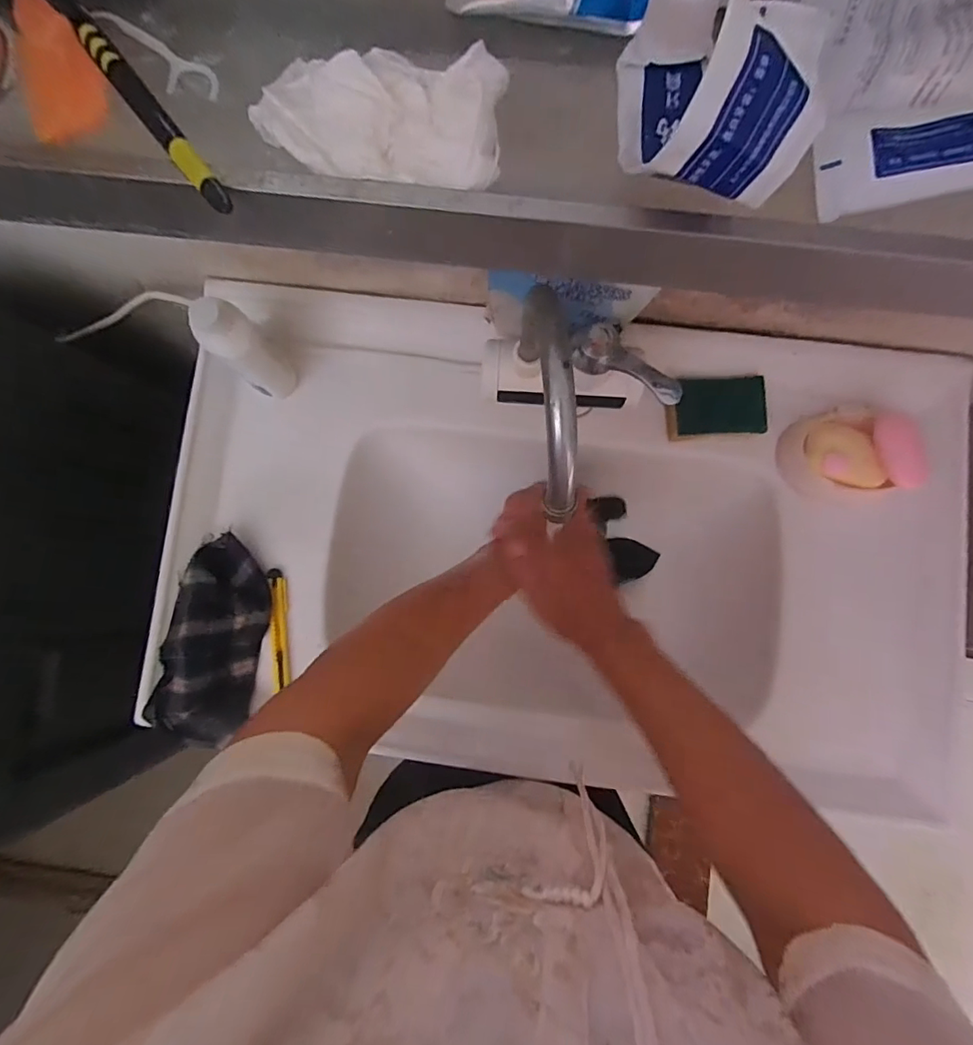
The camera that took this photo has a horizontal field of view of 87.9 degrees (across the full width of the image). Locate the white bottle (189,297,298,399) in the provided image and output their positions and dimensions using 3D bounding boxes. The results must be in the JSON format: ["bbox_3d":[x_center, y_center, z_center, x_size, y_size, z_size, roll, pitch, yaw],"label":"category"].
[{"bbox_3d":[-0.239,-0.169,0.517,0.051,0.145,0.049,37,87,5],"label":"white bottle"}]

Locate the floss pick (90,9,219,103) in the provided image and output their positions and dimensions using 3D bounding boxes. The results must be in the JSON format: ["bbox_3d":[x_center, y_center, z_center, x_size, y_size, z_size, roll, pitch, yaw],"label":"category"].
[{"bbox_3d":[-0.157,-0.219,0.239,0.071,0.005,0.020,31,87,5],"label":"floss pick"}]

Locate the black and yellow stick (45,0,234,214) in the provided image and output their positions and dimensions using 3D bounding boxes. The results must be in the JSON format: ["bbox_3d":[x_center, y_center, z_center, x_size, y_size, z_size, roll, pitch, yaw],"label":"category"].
[{"bbox_3d":[-0.169,-0.206,0.226,0.013,0.008,0.182,-38,84,-1],"label":"black and yellow stick"}]

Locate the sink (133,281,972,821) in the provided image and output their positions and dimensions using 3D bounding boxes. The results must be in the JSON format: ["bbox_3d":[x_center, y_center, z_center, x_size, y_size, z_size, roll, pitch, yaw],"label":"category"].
[{"bbox_3d":[0.073,0.017,0.586,0.812,0.163,0.458,8,85,3],"label":"sink"}]

